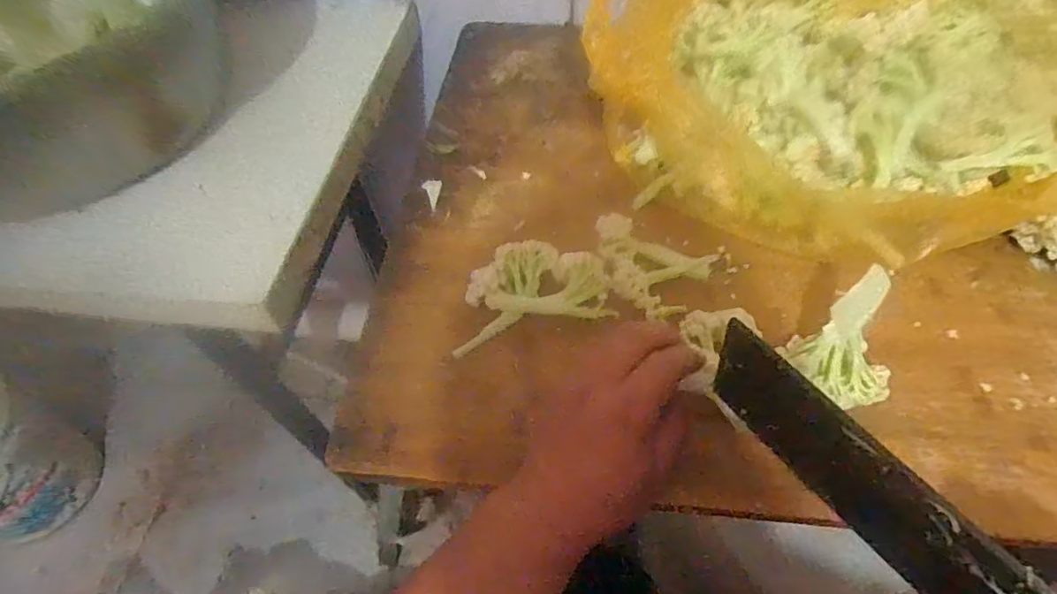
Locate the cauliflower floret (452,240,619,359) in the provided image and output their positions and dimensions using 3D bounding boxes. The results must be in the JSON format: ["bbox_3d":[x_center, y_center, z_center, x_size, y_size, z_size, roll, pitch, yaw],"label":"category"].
[{"bbox_3d":[0.002,-0.005,0.439,0.122,0.041,0.062,-13,55,-7],"label":"cauliflower floret"}]

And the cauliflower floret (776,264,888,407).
[{"bbox_3d":[0.217,0.035,0.380,0.070,0.070,0.065,-31,59,-18],"label":"cauliflower floret"}]

